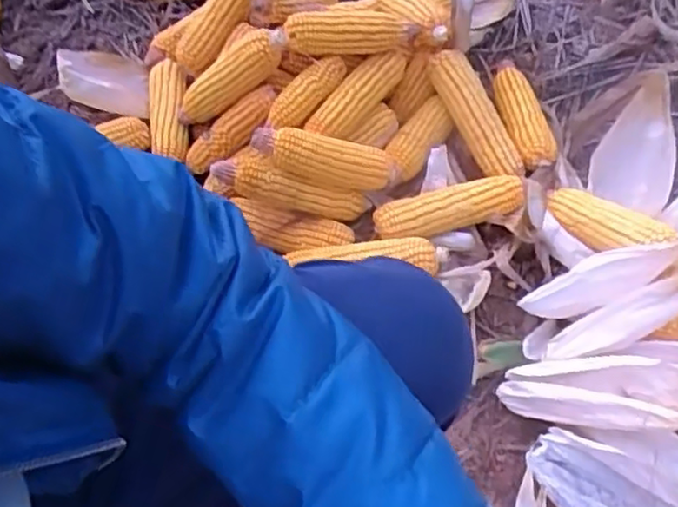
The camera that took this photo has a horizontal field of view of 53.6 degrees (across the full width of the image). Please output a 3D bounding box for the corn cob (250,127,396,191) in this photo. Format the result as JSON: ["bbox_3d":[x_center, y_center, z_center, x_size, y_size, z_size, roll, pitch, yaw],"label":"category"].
[{"bbox_3d":[-0.016,-0.120,0.846,0.186,0.047,0.050,13,58,-11],"label":"corn cob"}]

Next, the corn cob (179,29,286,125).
[{"bbox_3d":[-0.153,-0.235,0.920,0.207,0.056,0.053,-27,49,37],"label":"corn cob"}]

